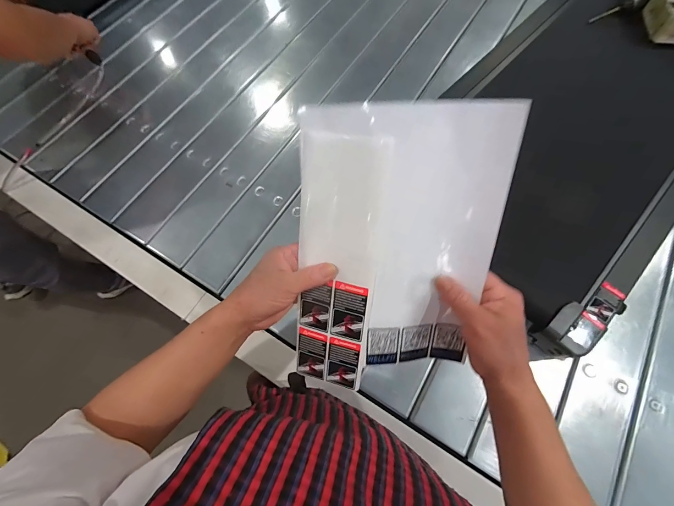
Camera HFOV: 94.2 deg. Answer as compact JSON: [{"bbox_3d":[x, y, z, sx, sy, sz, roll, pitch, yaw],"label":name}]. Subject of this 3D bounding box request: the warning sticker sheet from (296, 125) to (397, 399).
[{"bbox_3d":[-0.001,0.022,0.311,0.076,0.260,0.005,10,22,14],"label":"warning sticker sheet"}]

